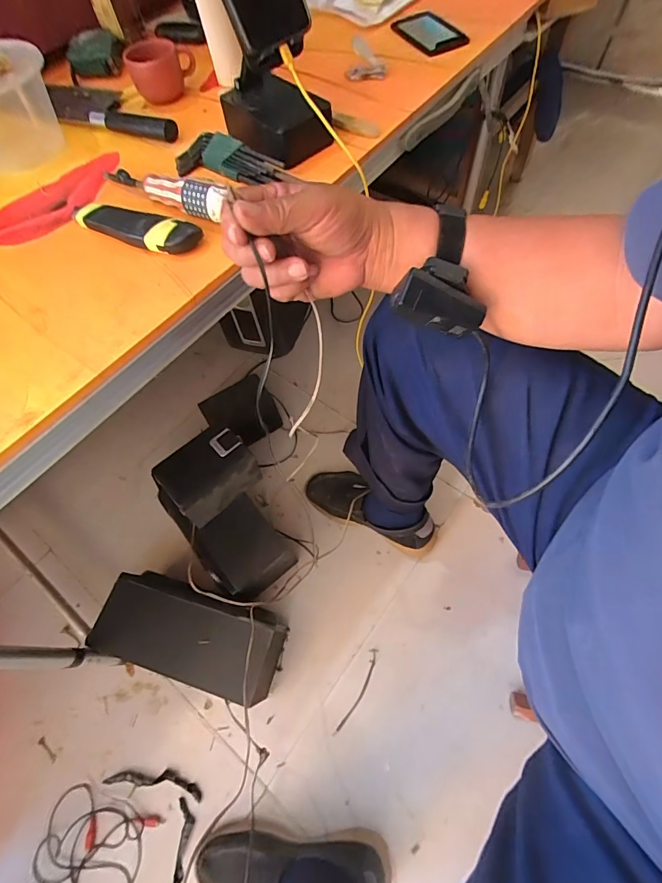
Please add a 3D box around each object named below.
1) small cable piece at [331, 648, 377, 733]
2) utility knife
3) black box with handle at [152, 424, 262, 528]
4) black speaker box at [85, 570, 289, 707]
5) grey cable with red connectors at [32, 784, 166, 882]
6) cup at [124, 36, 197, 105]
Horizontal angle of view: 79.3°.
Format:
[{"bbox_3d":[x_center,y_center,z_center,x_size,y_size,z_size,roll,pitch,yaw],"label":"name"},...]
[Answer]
[{"bbox_3d":[0.045,0.420,0.670,0.021,0.004,0.144,26,74,9],"label":"small cable piece"},{"bbox_3d":[-0.200,-0.217,0.398,0.149,0.019,0.034,22,67,14],"label":"utility knife"},{"bbox_3d":[-0.202,0.055,0.665,0.143,0.096,0.097,-42,68,-16],"label":"black box with handle"},{"bbox_3d":[-0.221,0.313,0.655,0.271,0.117,0.126,14,65,11],"label":"black speaker box"},{"bbox_3d":[-0.356,0.608,0.595,0.164,0.015,0.123,13,65,10],"label":"grey cable with red connectors"},{"bbox_3d":[-0.212,-0.469,0.509,0.082,0.053,0.051,-19,63,-5],"label":"cup"}]

